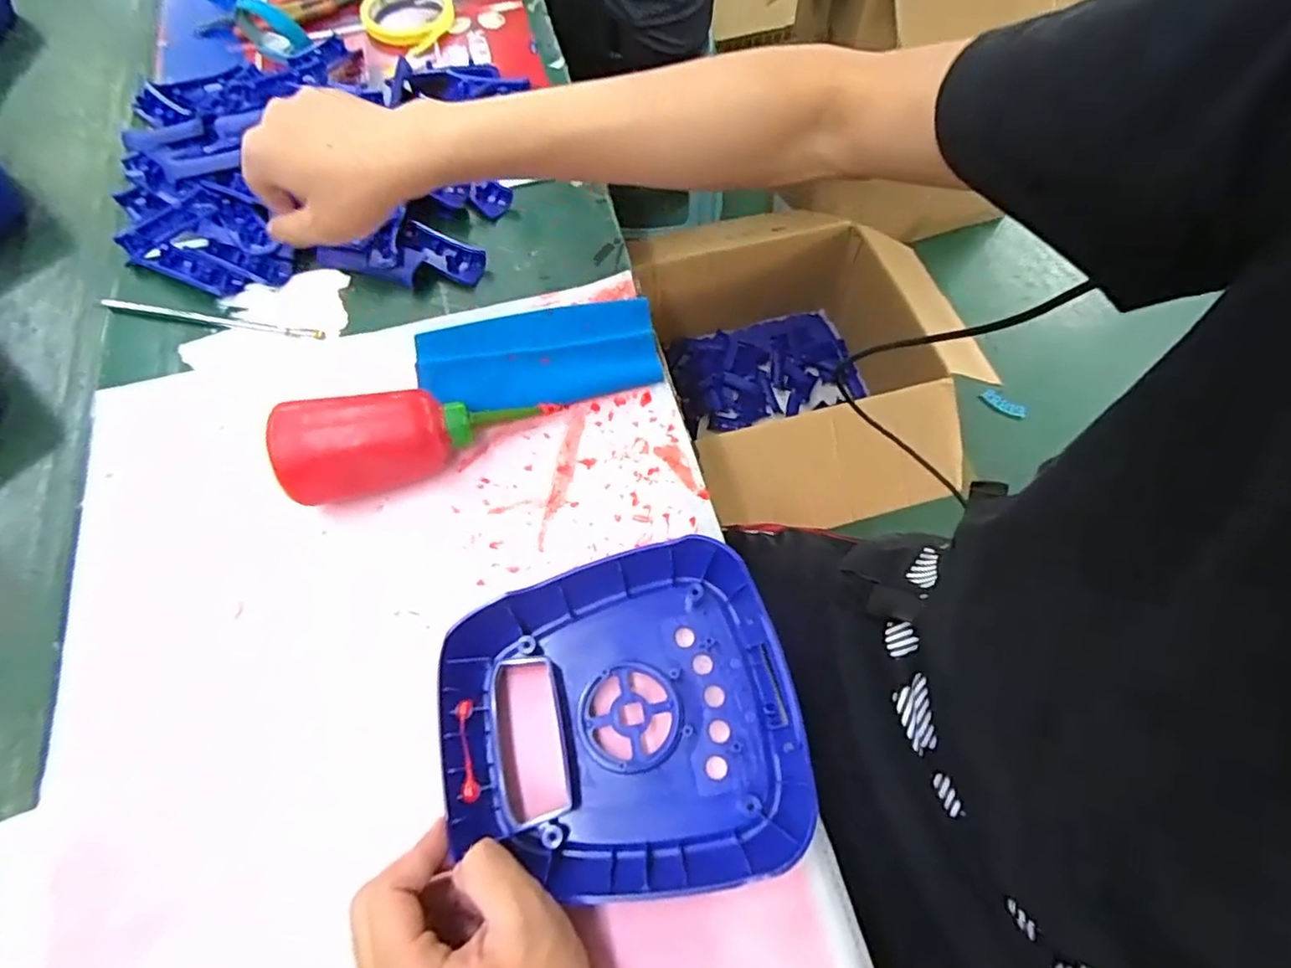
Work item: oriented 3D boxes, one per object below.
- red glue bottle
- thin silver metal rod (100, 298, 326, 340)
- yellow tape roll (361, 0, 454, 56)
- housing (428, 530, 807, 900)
[{"bbox_3d":[-0.143,-0.028,0.398,0.163,0.054,0.058,-11,65,-5],"label":"red glue bottle"},{"bbox_3d":[-0.336,-0.129,0.481,0.186,0.005,0.009,10,65,5],"label":"thin silver metal rod"},{"bbox_3d":[-0.244,-0.489,0.645,0.089,0.023,0.089,0,64,0],"label":"yellow tape roll"},{"bbox_3d":[-0.011,0.121,0.331,0.183,0.036,0.161,-9,65,-4],"label":"housing"}]

